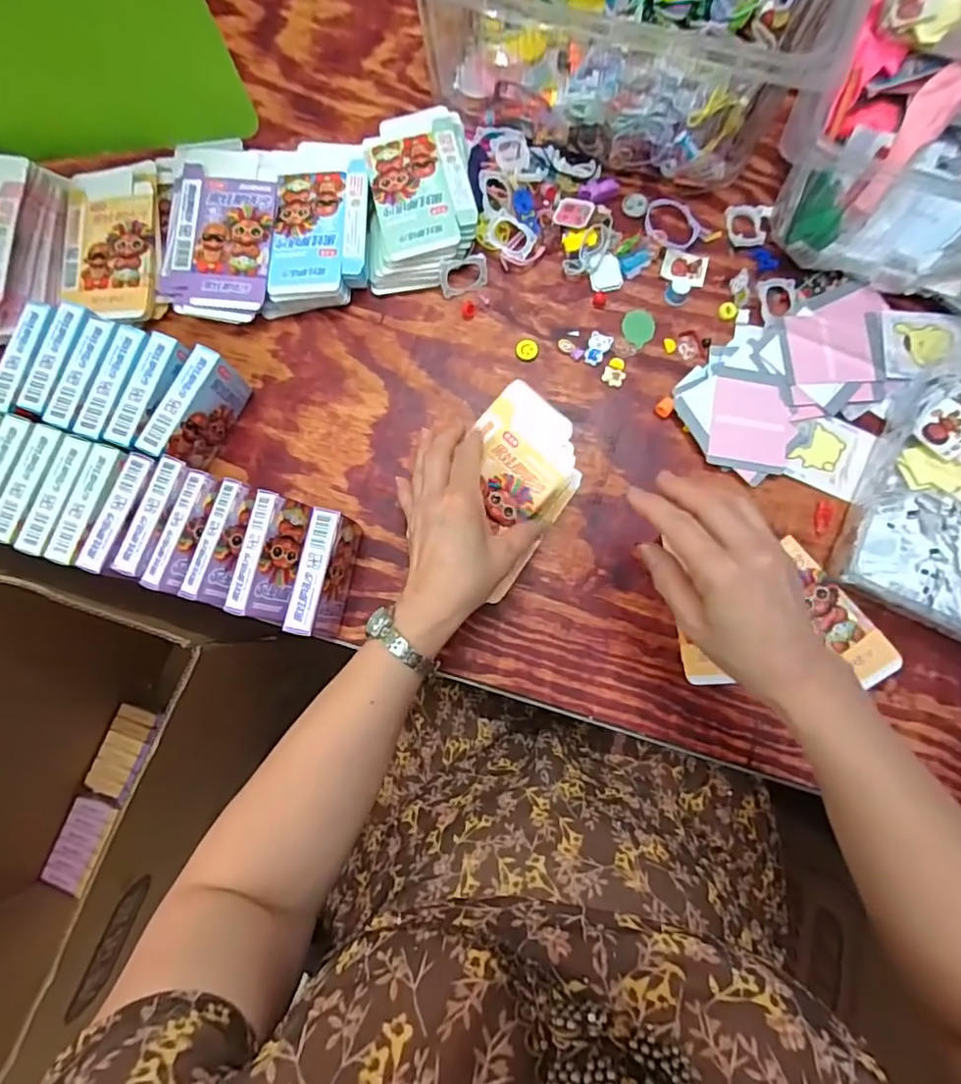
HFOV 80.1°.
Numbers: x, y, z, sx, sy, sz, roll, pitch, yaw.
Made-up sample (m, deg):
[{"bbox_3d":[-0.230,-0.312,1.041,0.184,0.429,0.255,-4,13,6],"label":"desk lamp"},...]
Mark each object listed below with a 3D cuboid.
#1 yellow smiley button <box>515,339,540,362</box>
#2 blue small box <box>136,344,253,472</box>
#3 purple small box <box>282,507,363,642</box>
[{"bbox_3d":[0.041,-0.169,0.503,0.020,0.004,0.020,8,79,2],"label":"yellow smiley button"},{"bbox_3d":[-0.226,-0.102,0.464,0.026,0.067,0.091,26,81,5],"label":"blue small box"},{"bbox_3d":[-0.118,0.027,0.440,0.025,0.066,0.091,12,80,3],"label":"purple small box"}]

